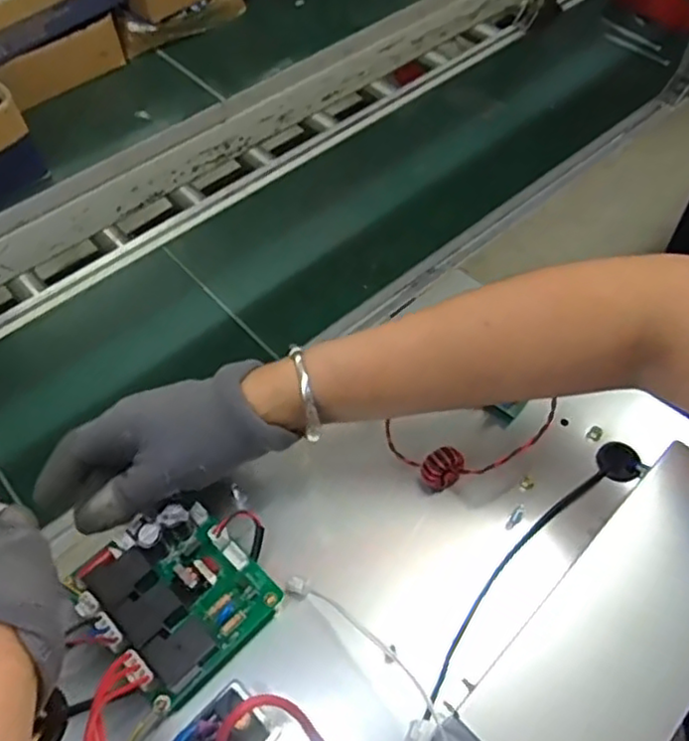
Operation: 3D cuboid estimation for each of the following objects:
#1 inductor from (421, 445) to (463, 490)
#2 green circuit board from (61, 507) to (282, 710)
[{"bbox_3d":[0.063,0.064,0.439,0.028,0.021,0.018,-25,59,-14],"label":"inductor"},{"bbox_3d":[-0.098,0.125,0.383,0.097,0.029,0.086,39,66,24],"label":"green circuit board"}]

